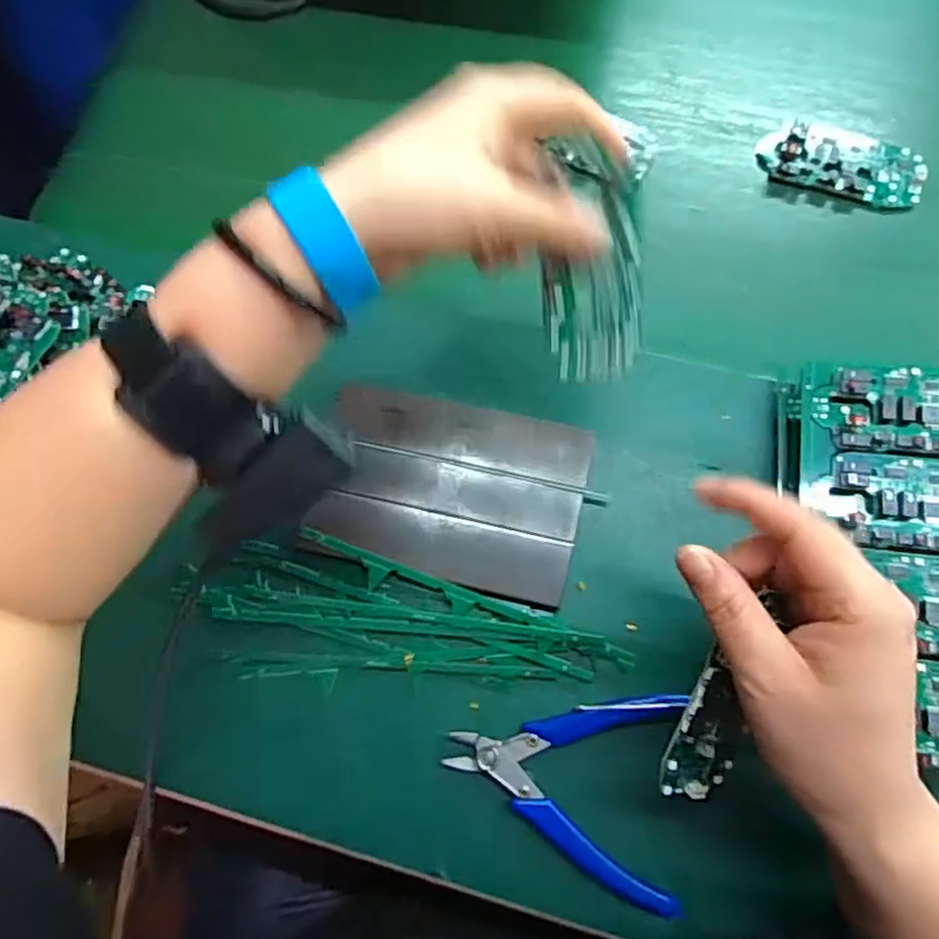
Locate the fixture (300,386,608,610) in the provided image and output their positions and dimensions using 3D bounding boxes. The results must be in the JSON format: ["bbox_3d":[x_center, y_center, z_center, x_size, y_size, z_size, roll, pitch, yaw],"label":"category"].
[{"bbox_3d":[-0.010,0.011,0.369,0.143,0.010,0.096,13,81,4],"label":"fixture"}]

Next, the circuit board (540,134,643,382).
[{"bbox_3d":[0.056,-0.093,0.307,0.045,0.011,0.103,-4,107,1],"label":"circuit board"}]

